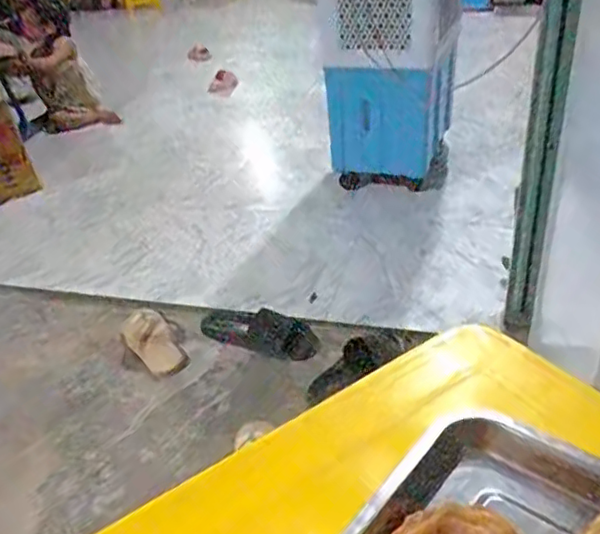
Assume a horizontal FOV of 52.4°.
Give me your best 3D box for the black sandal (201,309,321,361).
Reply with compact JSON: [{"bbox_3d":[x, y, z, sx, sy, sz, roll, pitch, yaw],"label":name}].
[{"bbox_3d":[-0.092,0.153,1.400,0.293,0.058,0.109,13,39,27],"label":"black sandal"}]

